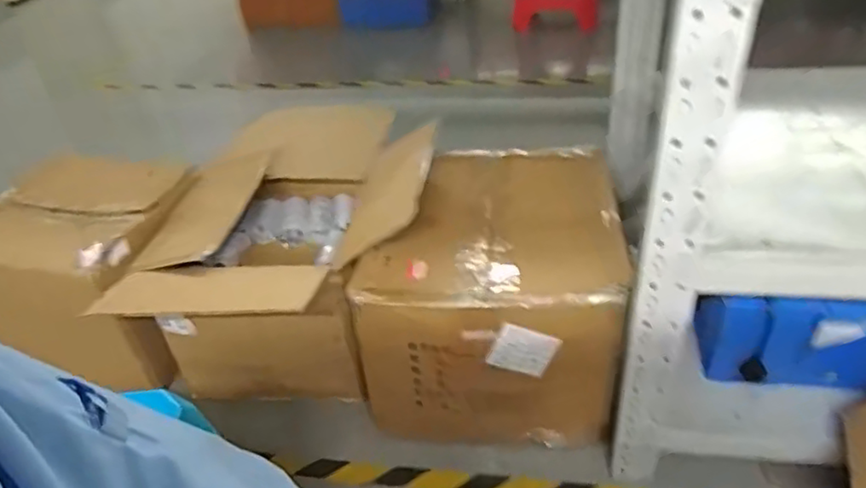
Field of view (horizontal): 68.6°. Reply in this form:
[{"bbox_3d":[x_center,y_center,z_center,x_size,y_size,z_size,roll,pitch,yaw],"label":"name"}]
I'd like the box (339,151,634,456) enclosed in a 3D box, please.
[{"bbox_3d":[0.148,0.091,1.313,0.451,0.354,0.513,4,40,14],"label":"box"}]

